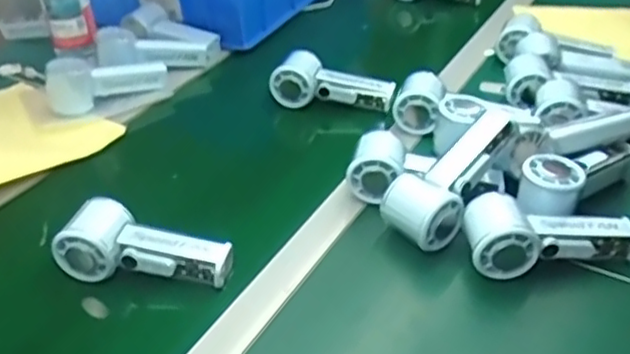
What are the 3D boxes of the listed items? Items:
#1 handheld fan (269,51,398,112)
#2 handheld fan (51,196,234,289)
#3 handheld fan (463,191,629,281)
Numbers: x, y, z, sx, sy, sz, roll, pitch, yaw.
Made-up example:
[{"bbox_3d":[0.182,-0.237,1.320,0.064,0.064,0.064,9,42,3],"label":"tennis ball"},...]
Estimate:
[{"bbox_3d":[0.022,-0.121,0.851,0.153,0.054,0.041,5,36,10],"label":"handheld fan"},{"bbox_3d":[-0.151,0.062,0.604,0.151,0.049,0.053,6,36,12],"label":"handheld fan"},{"bbox_3d":[0.213,0.054,0.601,0.151,0.061,0.060,-3,35,-2],"label":"handheld fan"}]

